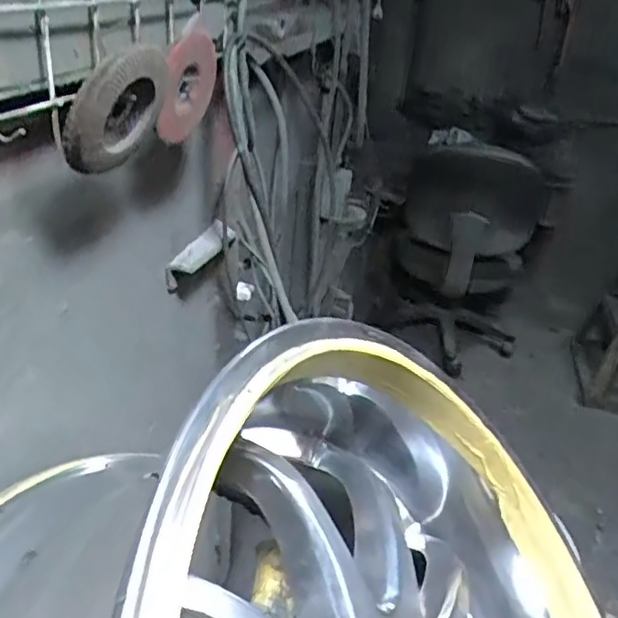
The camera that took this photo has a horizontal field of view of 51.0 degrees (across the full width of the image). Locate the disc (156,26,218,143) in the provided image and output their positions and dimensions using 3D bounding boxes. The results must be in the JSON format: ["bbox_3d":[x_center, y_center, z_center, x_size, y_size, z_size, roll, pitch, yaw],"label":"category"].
[{"bbox_3d":[-0.103,-0.193,0.558,0.009,0.091,0.103,25,26,6],"label":"disc"}]

